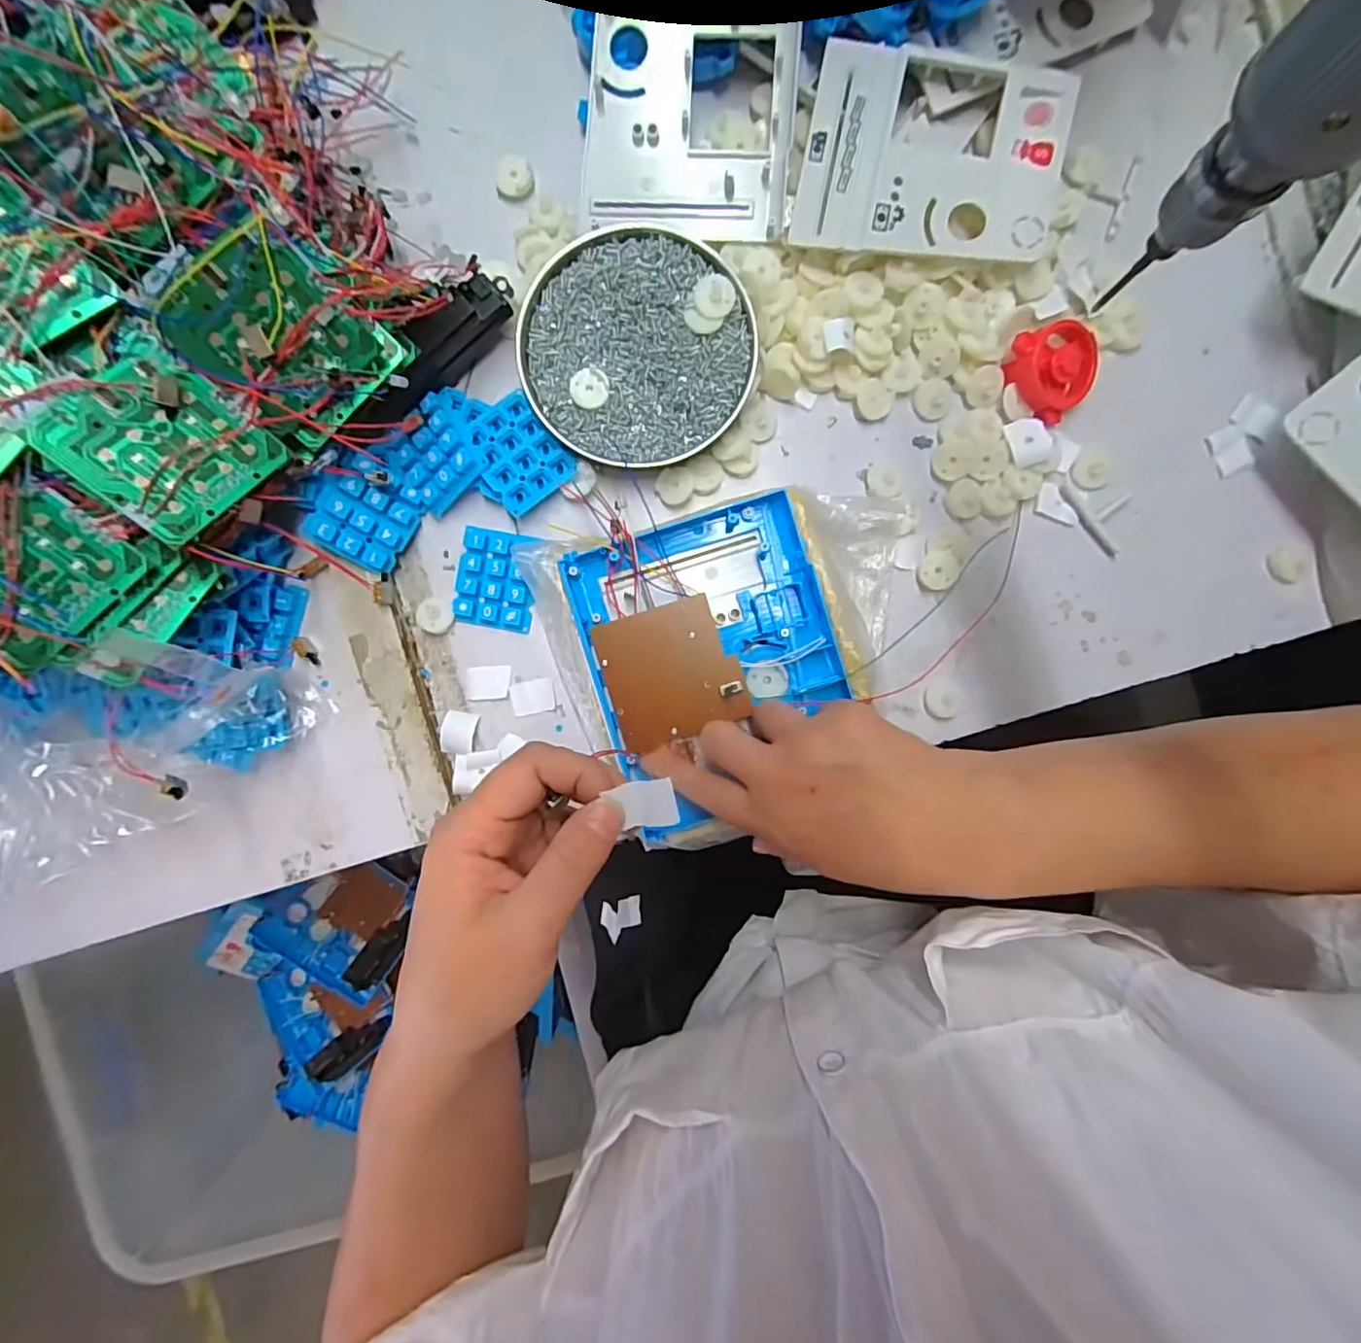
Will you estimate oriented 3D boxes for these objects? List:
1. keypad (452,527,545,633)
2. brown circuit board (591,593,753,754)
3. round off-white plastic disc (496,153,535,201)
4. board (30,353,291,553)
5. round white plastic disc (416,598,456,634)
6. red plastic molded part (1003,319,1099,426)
[{"bbox_3d":[-0.114,-0.057,0.360,0.048,0.010,0.059,10,93,-2],"label":"keypad"},{"bbox_3d":[-0.005,0.001,0.323,0.072,0.011,0.073,-17,94,-1],"label":"brown circuit board"},{"bbox_3d":[-0.100,-0.302,0.355,0.023,0.008,0.026,1,94,-2],"label":"round off-white plastic disc"},{"bbox_3d":[-0.238,-0.105,0.271,0.069,0.009,0.070,44,65,-27],"label":"board"},{"bbox_3d":[-0.152,-0.034,0.362,0.024,0.004,0.022,0,94,-2],"label":"round white plastic disc"},{"bbox_3d":[0.221,-0.181,0.342,0.053,0.014,0.050,0,94,-2],"label":"red plastic molded part"}]

